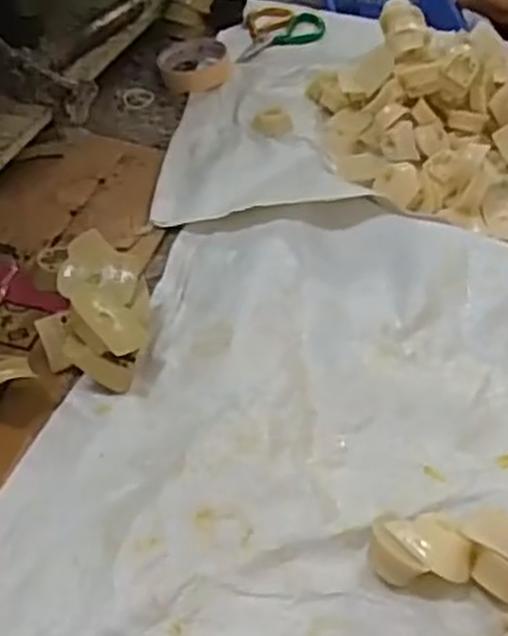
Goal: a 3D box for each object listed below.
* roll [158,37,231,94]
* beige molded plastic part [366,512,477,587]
[{"bbox_3d":[-0.070,-0.298,0.930,0.079,0.031,0.092,-5,42,-11],"label":"roll"},{"bbox_3d":[0.094,0.134,0.453,0.056,0.028,0.033,4,41,-1],"label":"beige molded plastic part"}]

